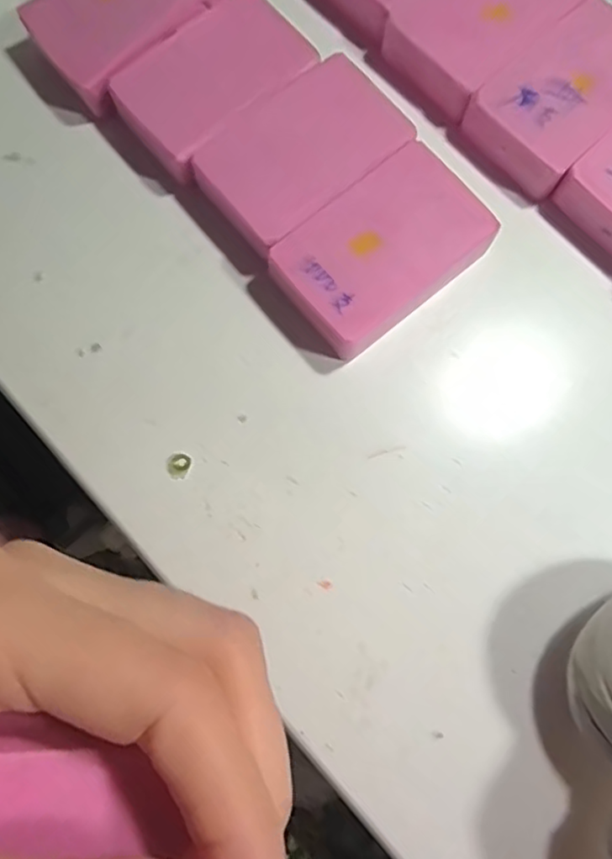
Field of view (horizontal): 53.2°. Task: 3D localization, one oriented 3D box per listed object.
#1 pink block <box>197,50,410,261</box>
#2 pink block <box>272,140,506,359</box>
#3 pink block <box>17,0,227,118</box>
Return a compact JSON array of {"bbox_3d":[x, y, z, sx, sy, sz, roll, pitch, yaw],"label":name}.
[{"bbox_3d":[-0.002,-0.097,0.222,0.072,0.018,0.045,-40,80,-9],"label":"pink block"},{"bbox_3d":[0.027,-0.061,0.214,0.072,0.019,0.047,-39,80,-9],"label":"pink block"},{"bbox_3d":[-0.067,-0.155,0.229,0.068,0.028,0.046,-42,80,-9],"label":"pink block"}]

